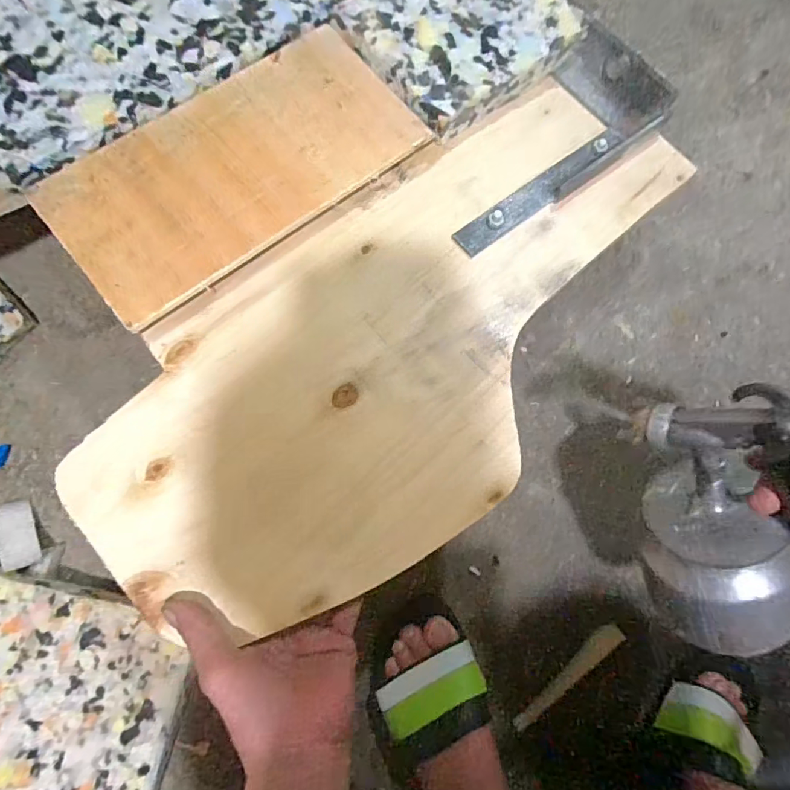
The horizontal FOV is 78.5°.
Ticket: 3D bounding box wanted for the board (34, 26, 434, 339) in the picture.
[{"bbox_3d":[-0.125,-0.189,0.392,0.289,0.006,0.147,-39,82,-14],"label":"board"}]

